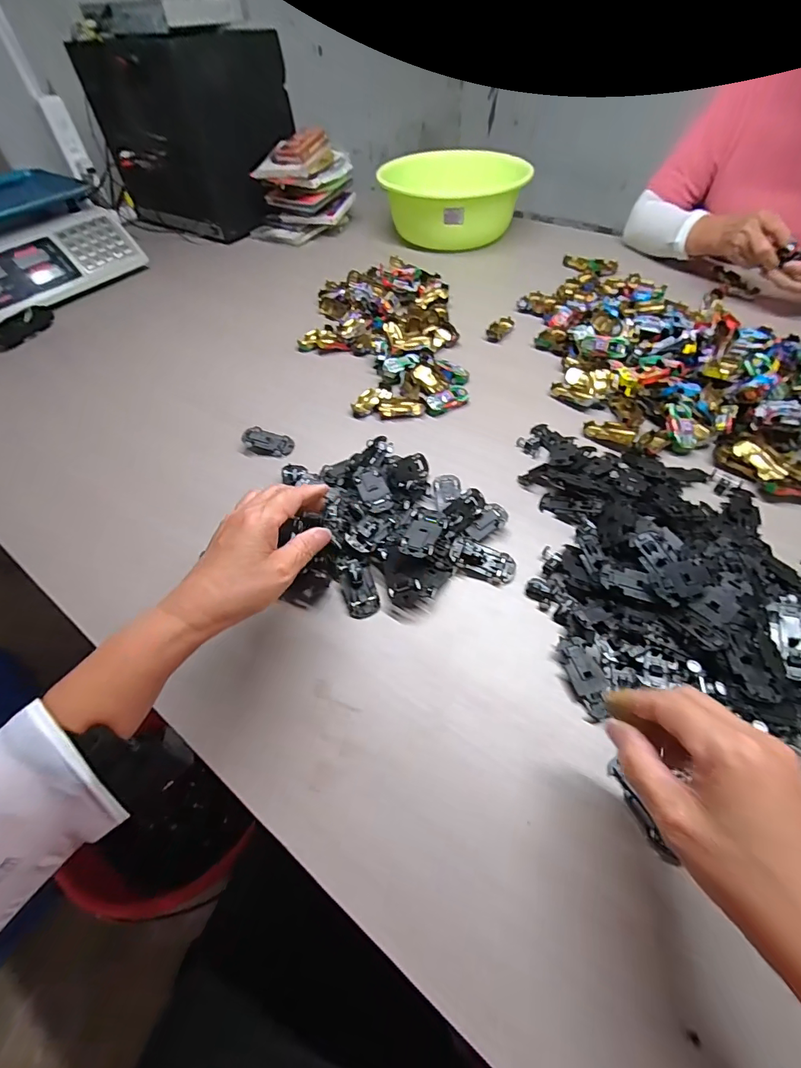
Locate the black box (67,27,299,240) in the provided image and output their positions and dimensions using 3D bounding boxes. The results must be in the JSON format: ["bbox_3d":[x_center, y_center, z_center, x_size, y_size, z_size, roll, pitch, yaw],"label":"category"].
[{"bbox_3d":[-0.451,-0.904,0.981,0.351,0.301,0.313,32,60,25],"label":"black box"}]

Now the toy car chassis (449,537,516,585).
[{"bbox_3d":[0.082,0.026,0.433,0.065,0.018,0.033,15,54,15],"label":"toy car chassis"}]

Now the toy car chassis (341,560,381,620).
[{"bbox_3d":[-0.040,0.051,0.416,0.029,0.021,0.055,-15,52,-8],"label":"toy car chassis"}]

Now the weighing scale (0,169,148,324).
[{"bbox_3d":[-0.755,-0.585,0.867,0.365,0.138,0.369,27,58,23],"label":"weighing scale"}]

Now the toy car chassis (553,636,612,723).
[{"bbox_3d":[0.153,0.120,0.360,0.035,0.010,0.066,-5,55,1],"label":"toy car chassis"}]

